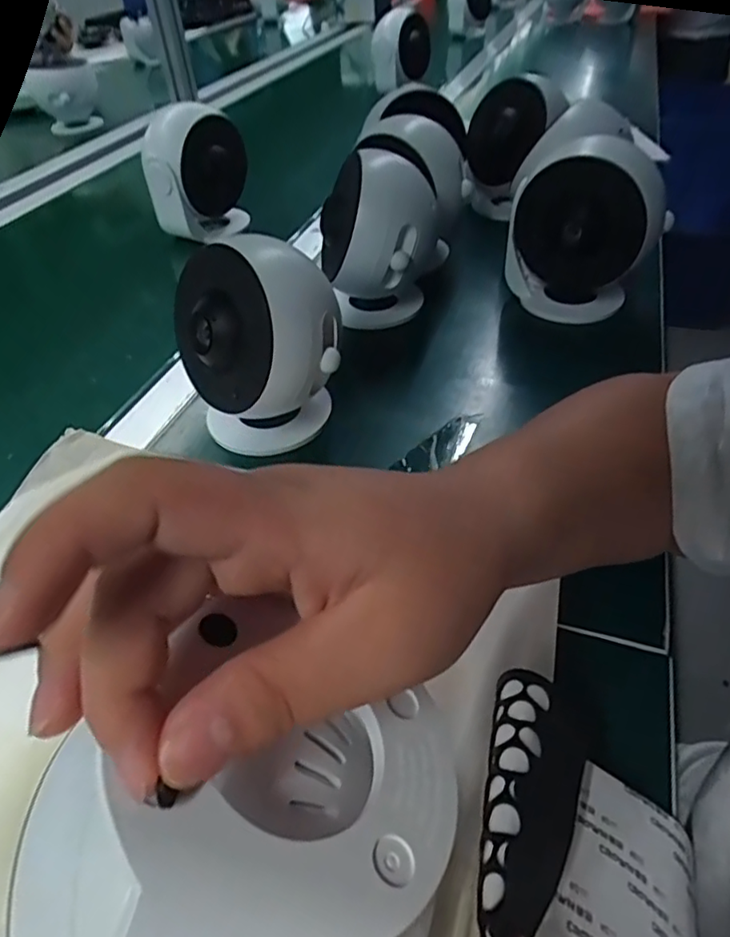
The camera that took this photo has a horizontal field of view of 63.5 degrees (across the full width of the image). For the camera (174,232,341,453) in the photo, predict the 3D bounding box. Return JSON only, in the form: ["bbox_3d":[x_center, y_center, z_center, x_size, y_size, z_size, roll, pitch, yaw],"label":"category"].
[{"bbox_3d":[-0.068,-0.077,0.394,0.107,0.129,0.083,-11,44,-7],"label":"camera"}]

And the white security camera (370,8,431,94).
[{"bbox_3d":[0.072,-0.833,1.176,0.115,0.137,0.122,-5,43,3],"label":"white security camera"}]

